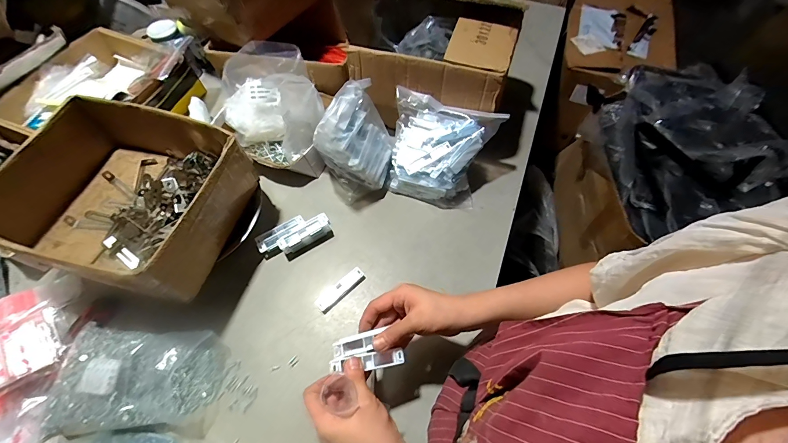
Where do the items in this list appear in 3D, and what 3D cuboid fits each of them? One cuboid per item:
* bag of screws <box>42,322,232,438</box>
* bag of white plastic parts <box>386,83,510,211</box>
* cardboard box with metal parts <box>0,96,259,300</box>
[{"bbox_3d":[-0.377,0.228,0.508,0.221,0.078,0.139,2,61,2],"label":"bag of screws"},{"bbox_3d":[0.083,-0.131,0.673,0.191,0.137,0.145,17,63,10],"label":"bag of white plastic parts"},{"bbox_3d":[-0.405,-0.039,0.546,0.291,0.117,0.250,14,62,8],"label":"cardboard box with metal parts"}]

